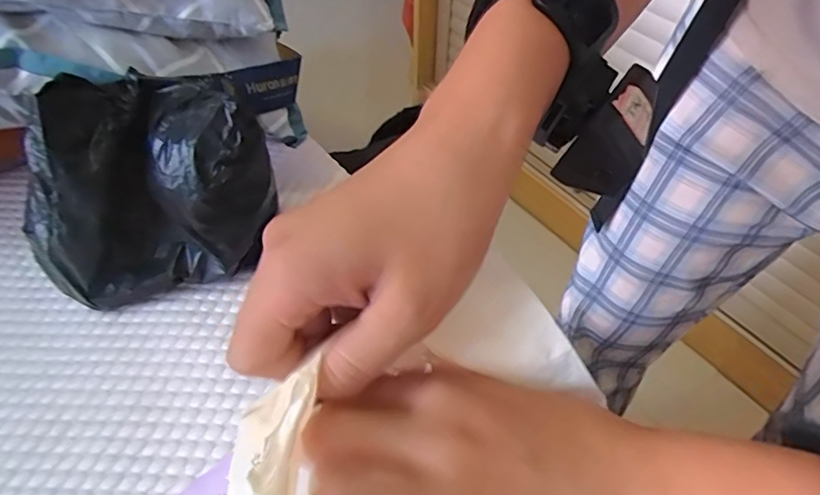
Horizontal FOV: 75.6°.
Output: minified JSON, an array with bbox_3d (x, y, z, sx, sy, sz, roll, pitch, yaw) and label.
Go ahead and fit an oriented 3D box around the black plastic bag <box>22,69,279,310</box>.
[{"bbox_3d":[-0.286,-0.054,0.584,0.259,0.215,0.133,-11,50,-9],"label":"black plastic bag"}]

